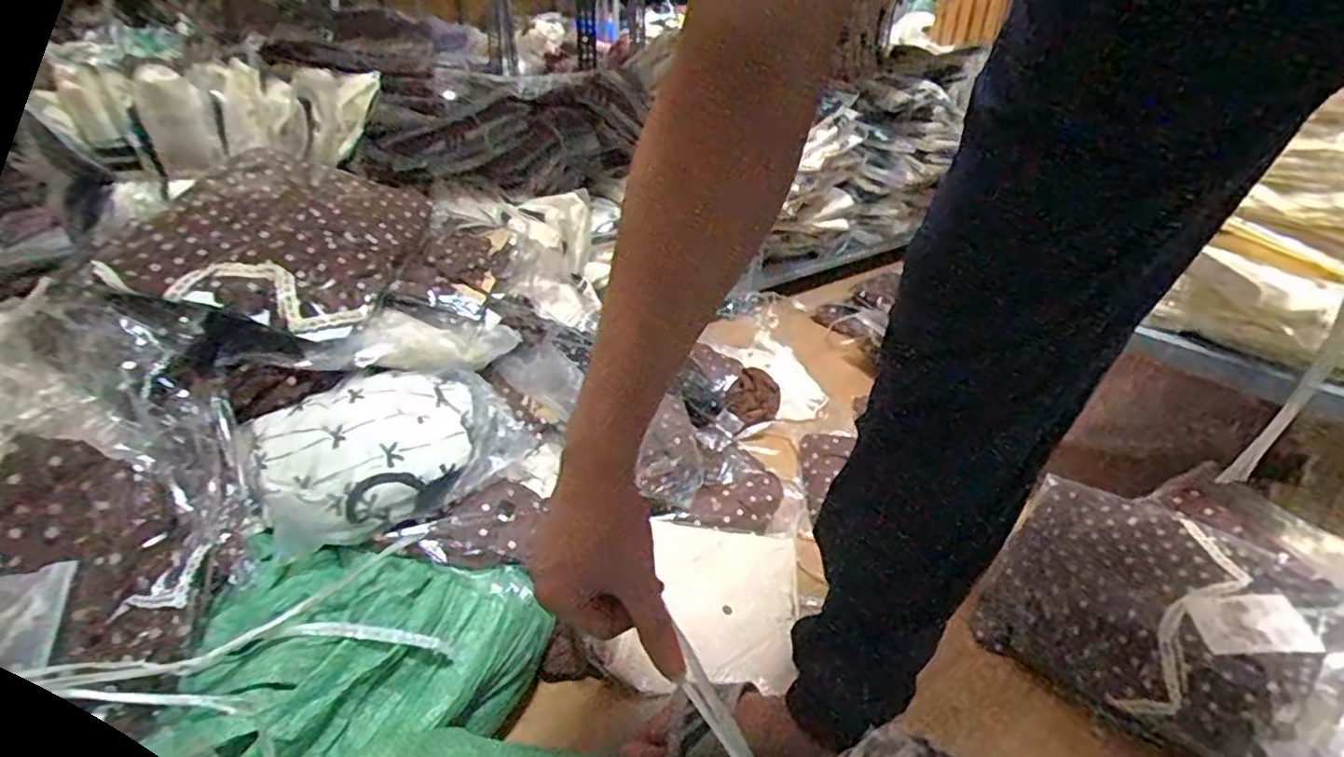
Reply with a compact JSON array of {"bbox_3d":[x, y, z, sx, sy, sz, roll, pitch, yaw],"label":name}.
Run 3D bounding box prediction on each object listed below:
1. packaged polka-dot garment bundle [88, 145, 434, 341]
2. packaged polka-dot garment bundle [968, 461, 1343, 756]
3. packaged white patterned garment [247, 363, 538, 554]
[{"bbox_3d":[-0.405,-0.165,0.735,0.302,0.072,0.311,-2,29,-6],"label":"packaged polka-dot garment bundle"},{"bbox_3d":[0.561,0.211,0.728,0.320,0.070,0.317,-29,32,-21],"label":"packaged polka-dot garment bundle"},{"bbox_3d":[-0.266,0.066,0.658,0.234,0.082,0.163,-8,59,-39],"label":"packaged white patterned garment"}]

